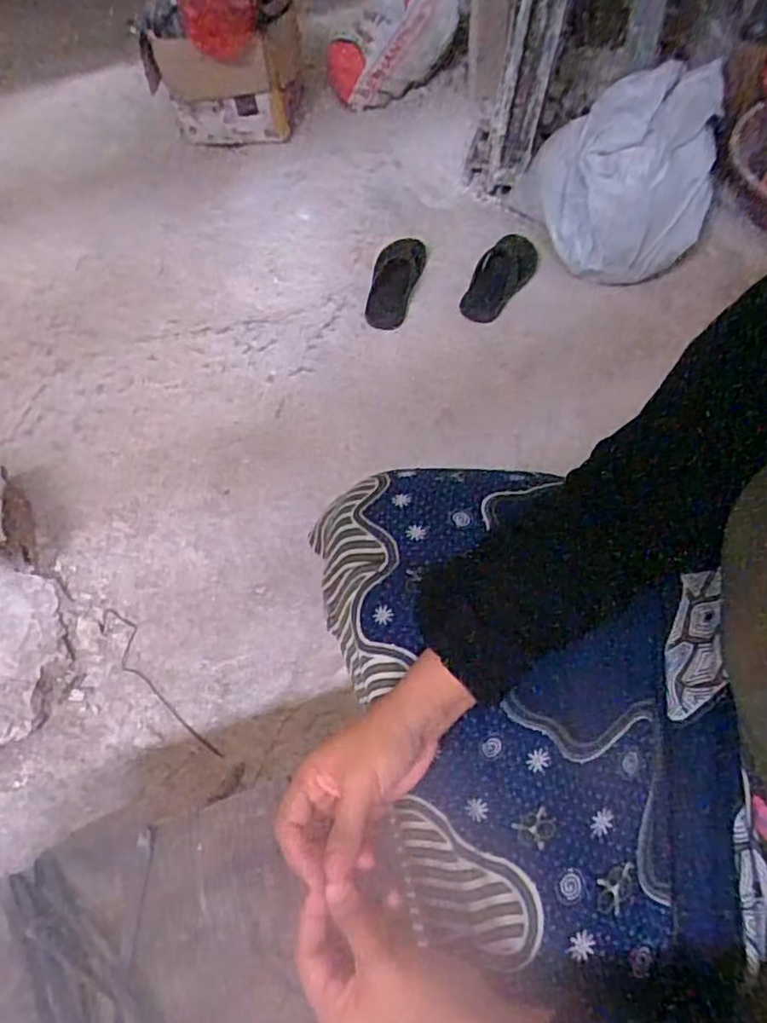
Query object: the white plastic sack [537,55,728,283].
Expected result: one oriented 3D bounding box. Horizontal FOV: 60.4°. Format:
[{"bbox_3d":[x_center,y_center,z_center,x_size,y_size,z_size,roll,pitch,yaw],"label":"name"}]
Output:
[{"bbox_3d":[0.527,-0.741,1.441,0.374,0.256,0.410,17,66,14],"label":"white plastic sack"}]

